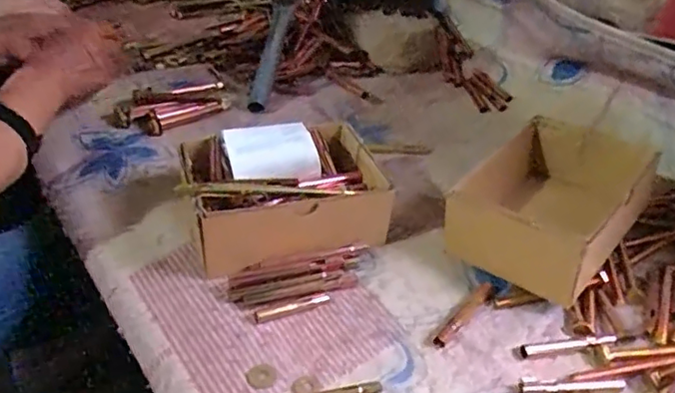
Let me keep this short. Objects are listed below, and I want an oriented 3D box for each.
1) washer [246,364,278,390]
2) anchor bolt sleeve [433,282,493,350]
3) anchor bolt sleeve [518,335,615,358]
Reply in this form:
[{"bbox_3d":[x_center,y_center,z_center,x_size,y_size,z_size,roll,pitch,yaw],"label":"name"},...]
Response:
[{"bbox_3d":[-0.059,0.140,0.461,0.023,0.005,0.020,-14,39,-19],"label":"washer"},{"bbox_3d":[0.111,0.102,0.517,0.013,0.008,0.086,28,44,32],"label":"anchor bolt sleeve"},{"bbox_3d":[0.194,0.124,0.495,0.084,0.006,0.011,-5,37,-8],"label":"anchor bolt sleeve"}]

